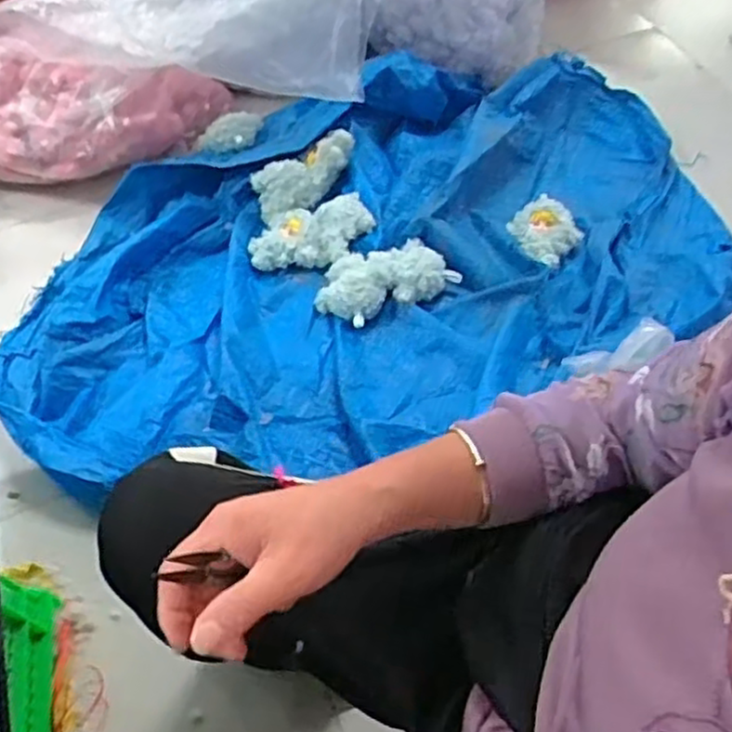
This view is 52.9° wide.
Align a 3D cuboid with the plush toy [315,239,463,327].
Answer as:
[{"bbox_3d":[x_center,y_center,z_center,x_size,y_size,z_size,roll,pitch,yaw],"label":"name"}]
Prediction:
[{"bbox_3d":[0.031,-0.147,1.266,0.227,0.064,0.135,-22,58,-12],"label":"plush toy"}]

